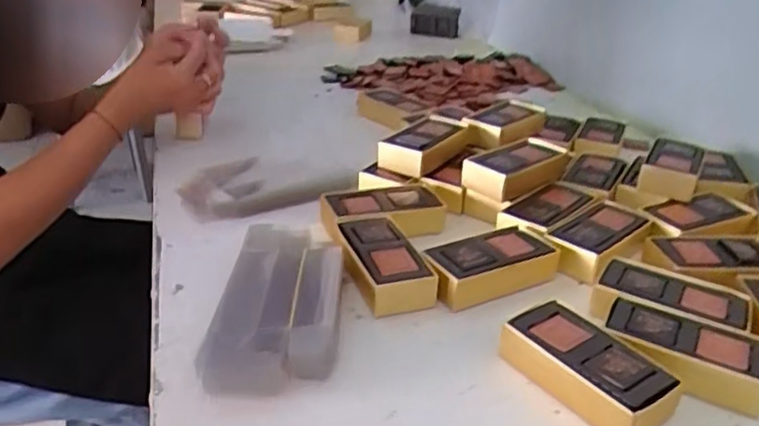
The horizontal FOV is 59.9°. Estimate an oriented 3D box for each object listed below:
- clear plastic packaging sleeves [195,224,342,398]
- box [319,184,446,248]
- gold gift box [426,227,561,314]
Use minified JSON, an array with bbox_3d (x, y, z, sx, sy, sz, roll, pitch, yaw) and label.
[{"bbox_3d":[-0.076,0.068,0.520,0.093,0.039,0.197,2,27,-1],"label":"clear plastic packaging sleeves"},{"bbox_3d":[0.002,0.000,0.659,0.111,0.034,0.061,-8,29,-21],"label":"box"},{"bbox_3d":[0.095,0.046,0.582,0.123,0.036,0.057,-13,31,-28],"label":"gold gift box"}]

